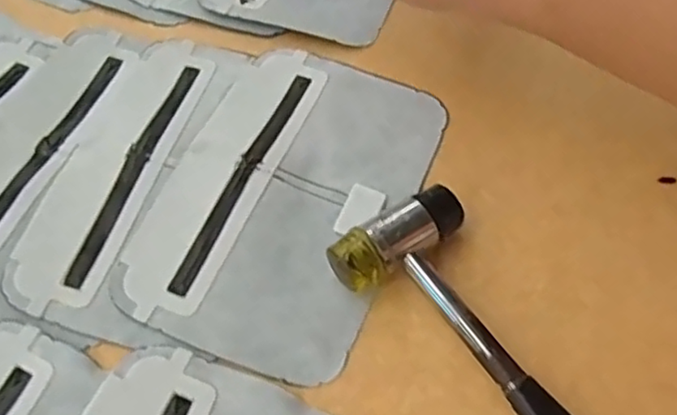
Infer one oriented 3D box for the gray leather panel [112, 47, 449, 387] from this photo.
[{"bbox_3d":[-0.026,-0.010,0.358,0.125,0.004,0.192,20,61,13],"label":"gray leather panel"}]

